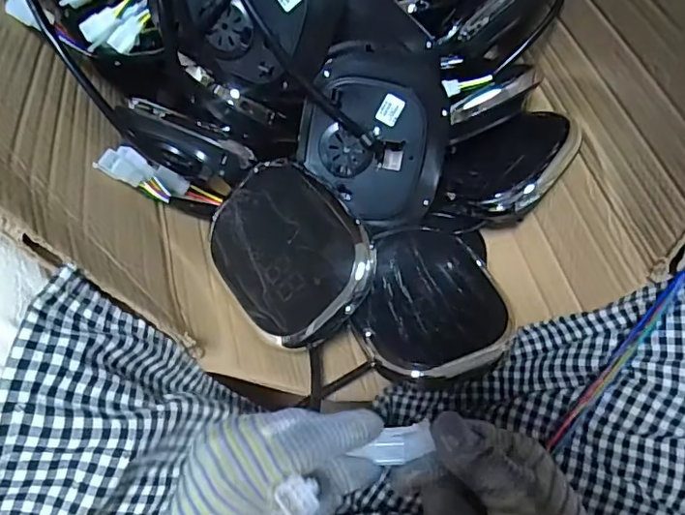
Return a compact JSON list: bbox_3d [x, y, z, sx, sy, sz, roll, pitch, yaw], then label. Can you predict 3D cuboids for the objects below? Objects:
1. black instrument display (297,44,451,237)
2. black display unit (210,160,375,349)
[{"bbox_3d":[0.028,-0.104,0.451,0.120,0.050,0.152,7,92,-1],"label":"black instrument display"},{"bbox_3d":[-0.040,-0.002,0.432,0.113,0.045,0.137,-47,64,12],"label":"black display unit"}]

